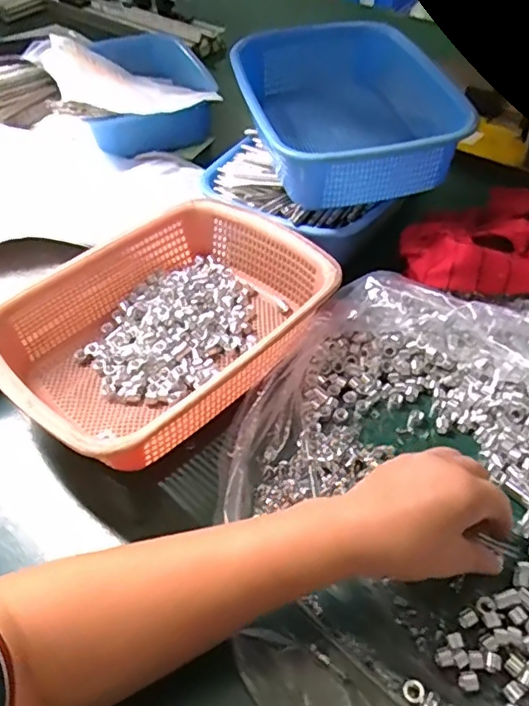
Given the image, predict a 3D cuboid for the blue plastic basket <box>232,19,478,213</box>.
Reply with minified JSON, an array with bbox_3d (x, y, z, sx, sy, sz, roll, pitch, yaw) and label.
[{"bbox_3d":[0.083,-0.256,0.623,0.191,0.097,0.255,-11,49,-8],"label":"blue plastic basket"}]

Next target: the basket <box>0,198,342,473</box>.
[{"bbox_3d":[-0.087,-0.030,0.518,0.292,0.077,0.208,-36,56,-27],"label":"basket"}]

